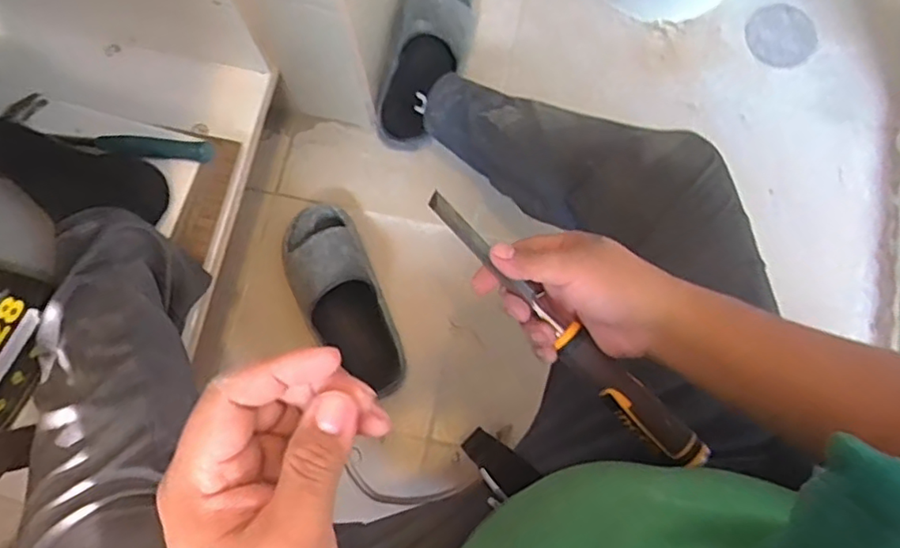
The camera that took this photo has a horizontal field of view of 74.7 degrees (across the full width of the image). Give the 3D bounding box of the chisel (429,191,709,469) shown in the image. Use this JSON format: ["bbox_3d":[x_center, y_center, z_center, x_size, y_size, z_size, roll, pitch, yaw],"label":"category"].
[{"bbox_3d":[0.082,0.040,0.433,0.027,0.028,0.266,-43,83,-9],"label":"chisel"}]

